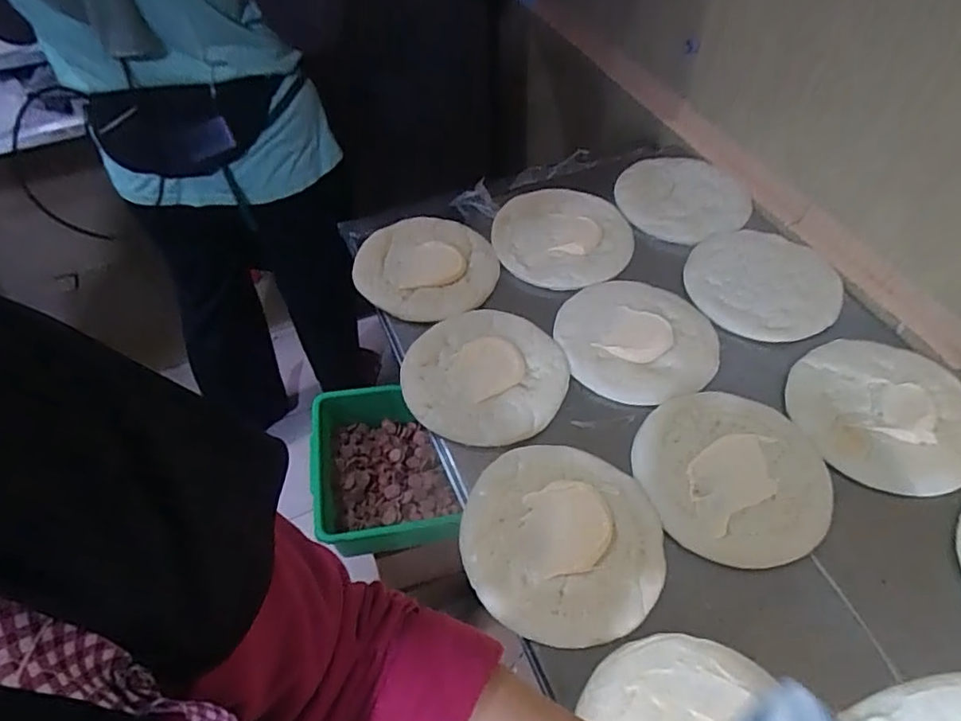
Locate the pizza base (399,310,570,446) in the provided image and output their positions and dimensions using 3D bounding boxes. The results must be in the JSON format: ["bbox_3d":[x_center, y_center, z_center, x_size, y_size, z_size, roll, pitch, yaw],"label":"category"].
[{"bbox_3d":[0.007,0.010,0.711,0.185,0.020,0.196,-1,51,1],"label":"pizza base"}]

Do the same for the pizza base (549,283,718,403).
[{"bbox_3d":[0.199,-0.032,0.744,0.196,0.013,0.186,8,52,8],"label":"pizza base"}]

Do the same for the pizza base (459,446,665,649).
[{"bbox_3d":[0.082,0.177,0.583,0.191,0.020,0.193,-1,51,1],"label":"pizza base"}]

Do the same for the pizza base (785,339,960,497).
[{"bbox_3d":[0.462,0.058,0.672,0.191,0.019,0.193,-1,51,1],"label":"pizza base"}]

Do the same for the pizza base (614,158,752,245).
[{"bbox_3d":[0.316,-0.256,0.920,0.198,0.021,0.179,28,57,22],"label":"pizza base"}]

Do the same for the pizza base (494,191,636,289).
[{"bbox_3d":[0.122,-0.186,0.868,0.202,0.021,0.188,7,52,8],"label":"pizza base"}]

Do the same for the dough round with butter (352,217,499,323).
[{"bbox_3d":[-0.079,-0.136,0.842,0.198,0.023,0.195,-1,51,1],"label":"dough round with butter"}]

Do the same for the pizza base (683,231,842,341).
[{"bbox_3d":[0.384,-0.109,0.797,0.191,0.022,0.184,21,62,24],"label":"pizza base"}]

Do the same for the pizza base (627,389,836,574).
[{"bbox_3d":[0.269,0.116,0.629,0.196,0.019,0.200,-1,51,1],"label":"pizza base"}]

